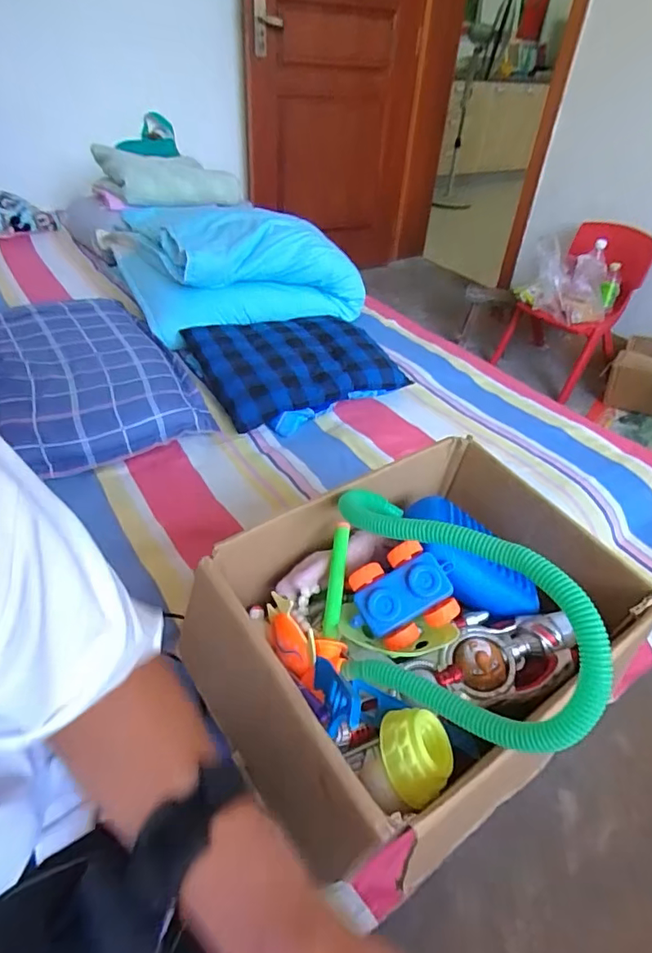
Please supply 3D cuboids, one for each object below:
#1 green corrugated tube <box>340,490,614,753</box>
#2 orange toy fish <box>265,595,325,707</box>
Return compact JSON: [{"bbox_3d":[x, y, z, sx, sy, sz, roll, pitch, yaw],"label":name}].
[{"bbox_3d":[0.080,0.101,0.423,0.113,0.136,0.277,-23,47,-28],"label":"green corrugated tube"},{"bbox_3d":[-0.029,0.149,0.472,0.033,0.033,0.109,-14,44,-20],"label":"orange toy fish"}]

